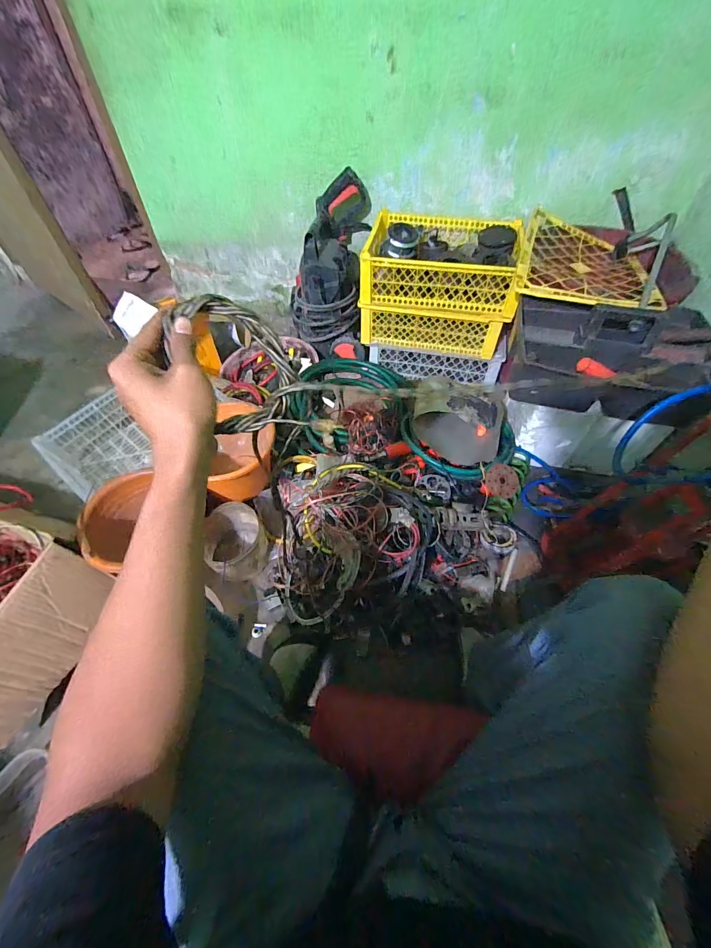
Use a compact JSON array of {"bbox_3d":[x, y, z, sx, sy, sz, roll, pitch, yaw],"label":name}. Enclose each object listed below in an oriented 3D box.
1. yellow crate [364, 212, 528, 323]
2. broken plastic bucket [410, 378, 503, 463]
[{"bbox_3d":[0.245,-0.593,1.025,0.404,0.149,0.327,14,55,11],"label":"yellow crate"},{"bbox_3d":[0.269,-0.142,0.976,0.217,0.216,0.159,15,55,11],"label":"broken plastic bucket"}]

